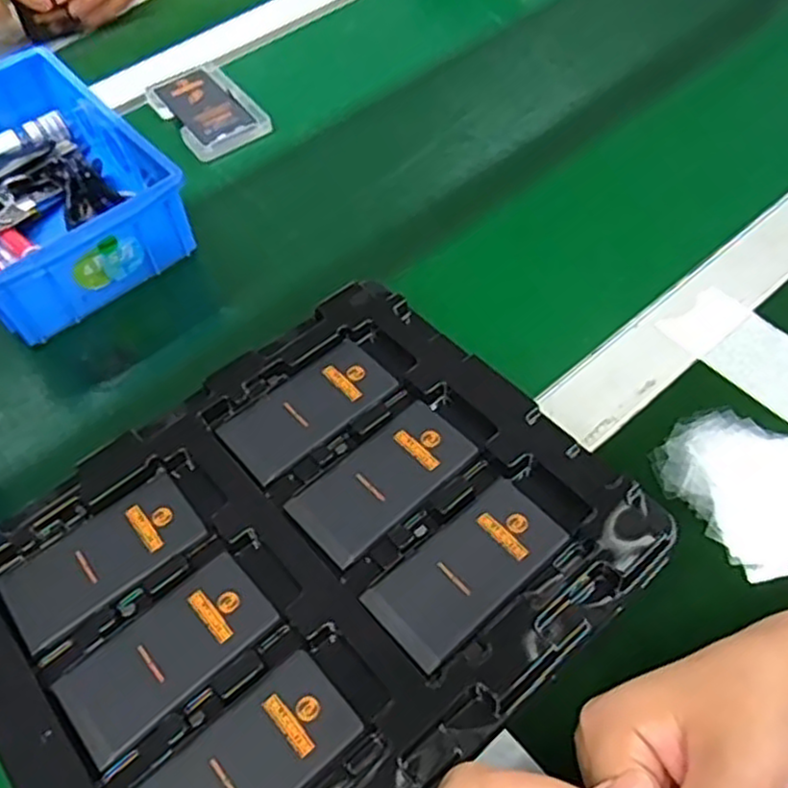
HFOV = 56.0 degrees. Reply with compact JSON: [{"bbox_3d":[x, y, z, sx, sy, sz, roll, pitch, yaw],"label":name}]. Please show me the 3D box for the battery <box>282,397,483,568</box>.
[{"bbox_3d":[-0.005,0.041,0.359,0.089,0.004,0.044,-38,62,-21],"label":"battery"}]

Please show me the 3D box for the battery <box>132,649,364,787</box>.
[{"bbox_3d":[-0.059,0.145,0.290,0.088,0.004,0.044,-37,62,-20],"label":"battery"}]

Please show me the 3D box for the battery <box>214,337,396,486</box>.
[{"bbox_3d":[-0.045,0.006,0.387,0.089,0.004,0.044,-37,62,-20],"label":"battery"}]

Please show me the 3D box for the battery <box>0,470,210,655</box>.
[{"bbox_3d":[-0.135,0.075,0.346,0.089,0.004,0.043,-36,61,-19],"label":"battery"}]

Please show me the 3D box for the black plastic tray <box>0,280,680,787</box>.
[{"bbox_3d":[-0.040,0.085,0.347,0.279,0.037,0.231,-37,61,-20],"label":"black plastic tray"}]

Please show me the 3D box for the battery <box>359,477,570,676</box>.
[{"bbox_3d":[0.033,0.077,0.331,0.089,0.004,0.045,-37,61,-20],"label":"battery"}]

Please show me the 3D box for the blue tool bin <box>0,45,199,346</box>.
[{"bbox_3d":[-0.238,-0.136,0.487,0.129,0.064,0.197,-37,61,-20],"label":"blue tool bin"}]

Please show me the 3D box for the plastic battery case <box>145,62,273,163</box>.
[{"bbox_3d":[-0.144,-0.220,0.571,0.063,0.011,0.104,-33,60,-18],"label":"plastic battery case"}]

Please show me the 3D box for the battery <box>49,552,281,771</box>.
[{"bbox_3d":[-0.097,0.110,0.318,0.089,0.004,0.044,-38,62,-21],"label":"battery"}]

